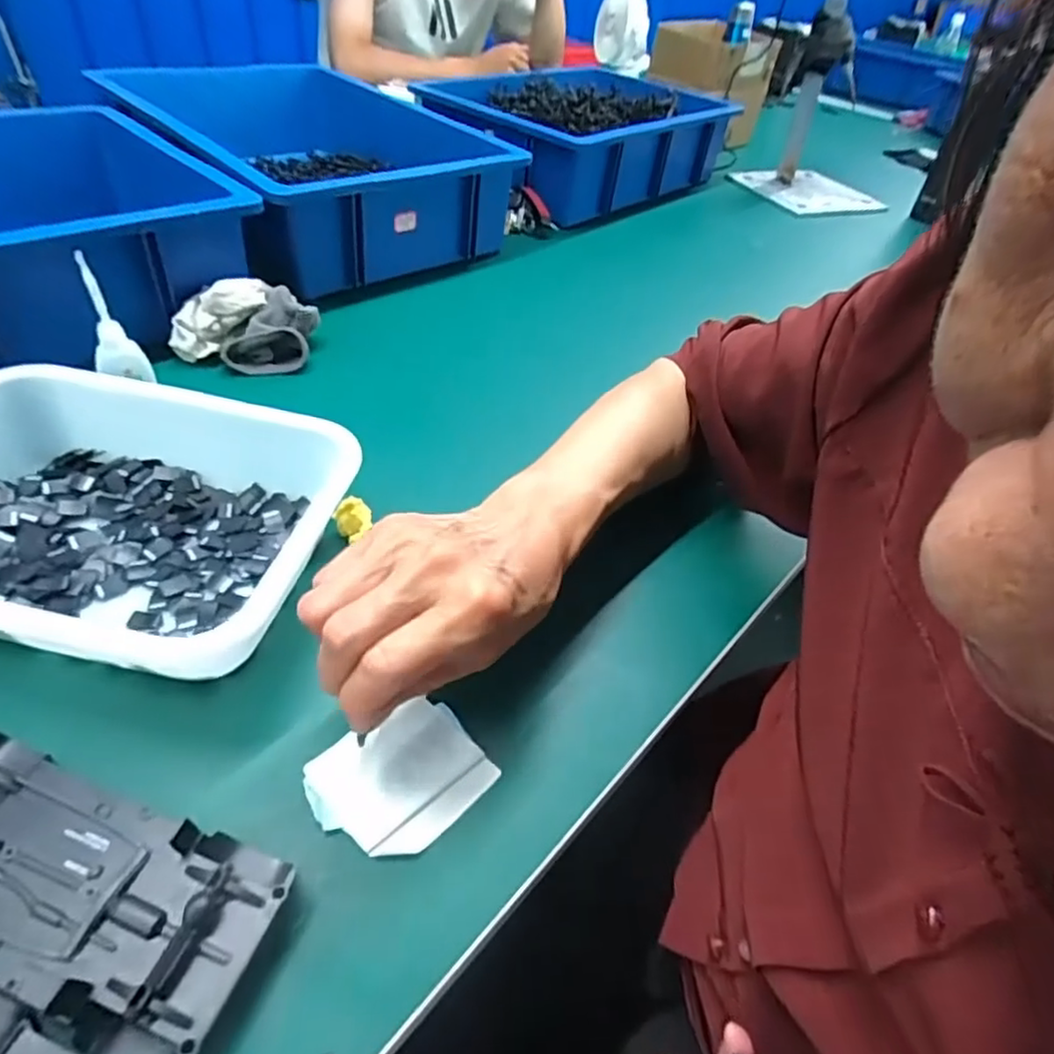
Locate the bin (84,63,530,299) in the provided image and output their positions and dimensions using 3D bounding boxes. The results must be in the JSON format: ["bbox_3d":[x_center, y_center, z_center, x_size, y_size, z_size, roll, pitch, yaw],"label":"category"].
[{"bbox_3d":[-0.256,-0.436,0.786,0.328,0.129,0.481,-26,53,-32],"label":"bin"}]

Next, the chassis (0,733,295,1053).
[{"bbox_3d":[-0.191,0.138,0.261,0.183,0.029,0.076,17,45,11],"label":"chassis"}]

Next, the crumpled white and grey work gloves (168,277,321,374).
[{"bbox_3d":[-0.240,-0.176,0.563,0.111,0.055,0.076,3,43,-7],"label":"crumpled white and grey work gloves"}]

